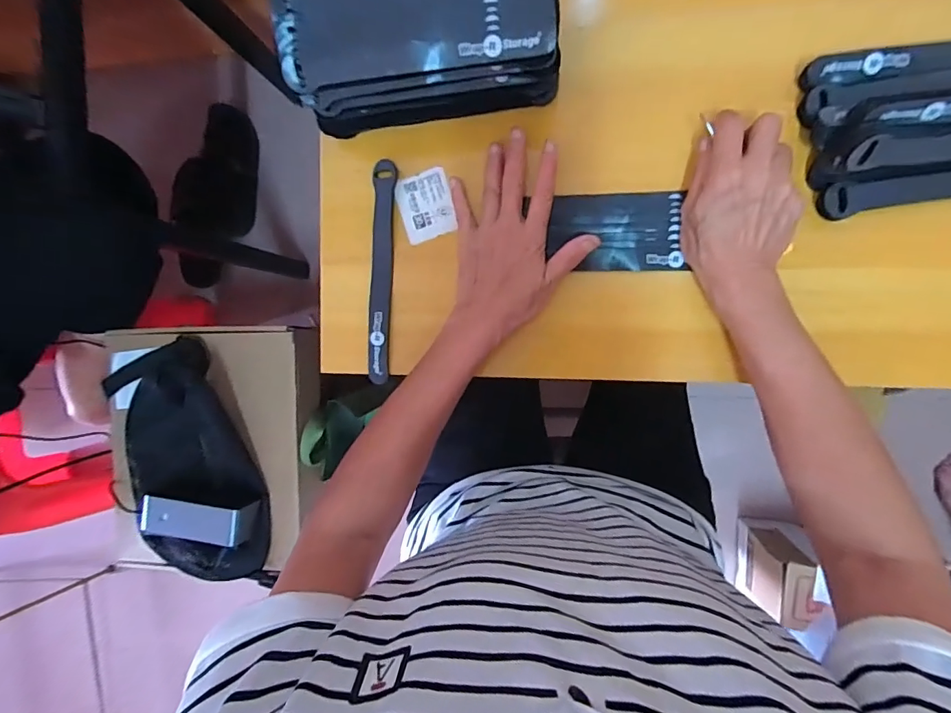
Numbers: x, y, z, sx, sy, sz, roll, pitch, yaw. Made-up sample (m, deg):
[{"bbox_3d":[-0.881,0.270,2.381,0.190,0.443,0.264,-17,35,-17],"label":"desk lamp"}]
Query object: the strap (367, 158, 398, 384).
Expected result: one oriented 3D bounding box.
[{"bbox_3d":[-0.086,-0.074,0.437,0.021,0.009,0.196,3,93,-3],"label":"strap"}]

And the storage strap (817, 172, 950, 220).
[{"bbox_3d":[0.364,-0.128,0.358,0.191,0.016,0.025,-6,92,9],"label":"storage strap"}]

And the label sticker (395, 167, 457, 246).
[{"bbox_3d":[-0.044,-0.135,0.433,0.046,0.005,0.059,-15,91,9],"label":"label sticker"}]

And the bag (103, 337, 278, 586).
[{"bbox_3d":[-0.370,0.142,0.619,0.166,0.064,0.311,-22,90,9],"label":"bag"}]

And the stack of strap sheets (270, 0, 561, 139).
[{"bbox_3d":[-0.040,-0.241,0.374,0.202,0.092,0.084,-5,92,9],"label":"stack of strap sheets"}]

